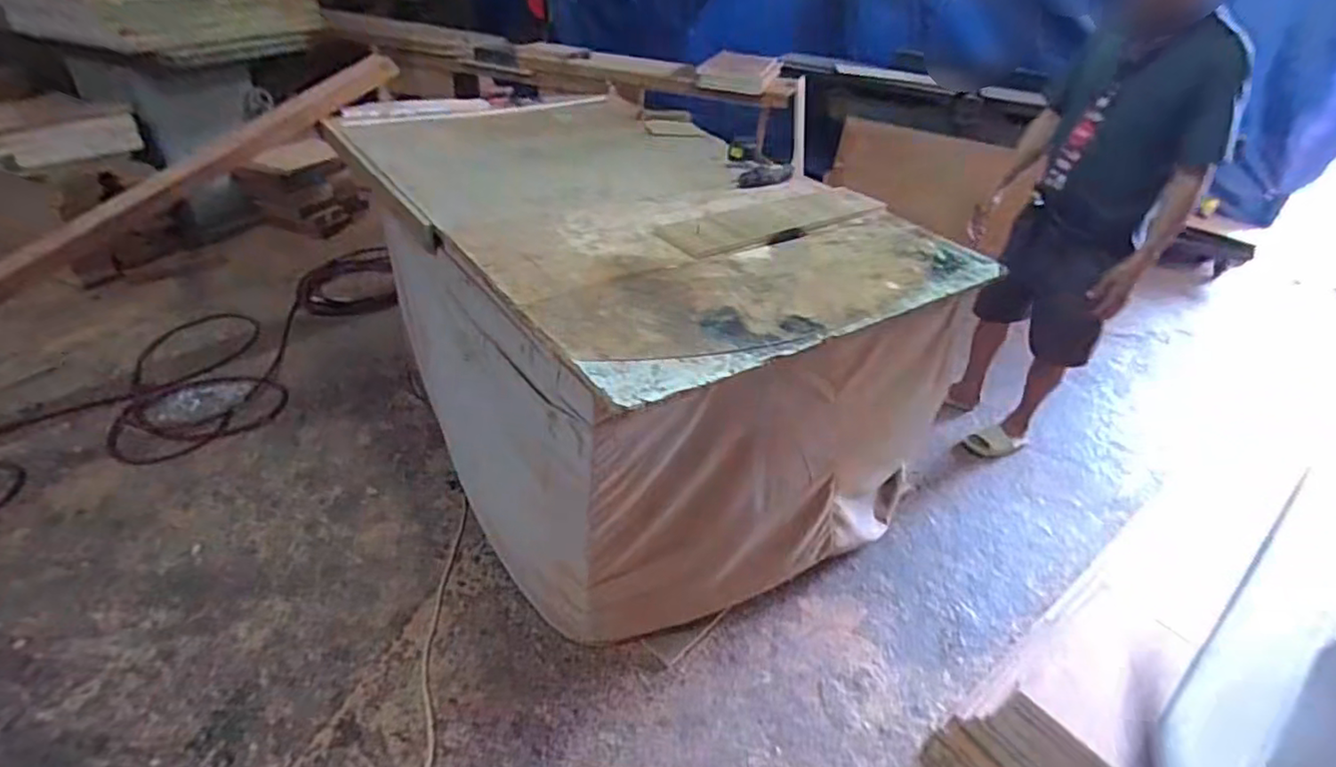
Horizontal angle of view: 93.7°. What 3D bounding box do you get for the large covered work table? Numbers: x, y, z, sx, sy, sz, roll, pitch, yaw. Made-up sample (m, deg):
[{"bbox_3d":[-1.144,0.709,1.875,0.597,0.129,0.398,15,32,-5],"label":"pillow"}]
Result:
[{"bbox_3d":[-0.013,-0.144,1.778,1.201,0.715,1.250,-18,44,-29],"label":"large covered work table"}]

